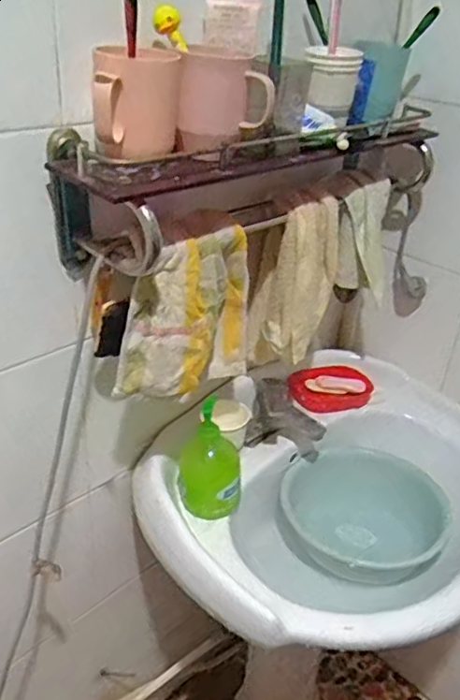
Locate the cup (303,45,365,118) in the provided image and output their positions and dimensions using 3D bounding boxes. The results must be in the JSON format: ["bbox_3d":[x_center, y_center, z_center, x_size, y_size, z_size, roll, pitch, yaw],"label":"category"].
[{"bbox_3d":[0.126,-0.338,0.744,0.067,0.074,0.081,8,31,4],"label":"cup"}]

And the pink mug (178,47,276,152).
[{"bbox_3d":[-0.004,-0.257,0.610,0.090,0.085,0.077,4,31,-3],"label":"pink mug"}]

